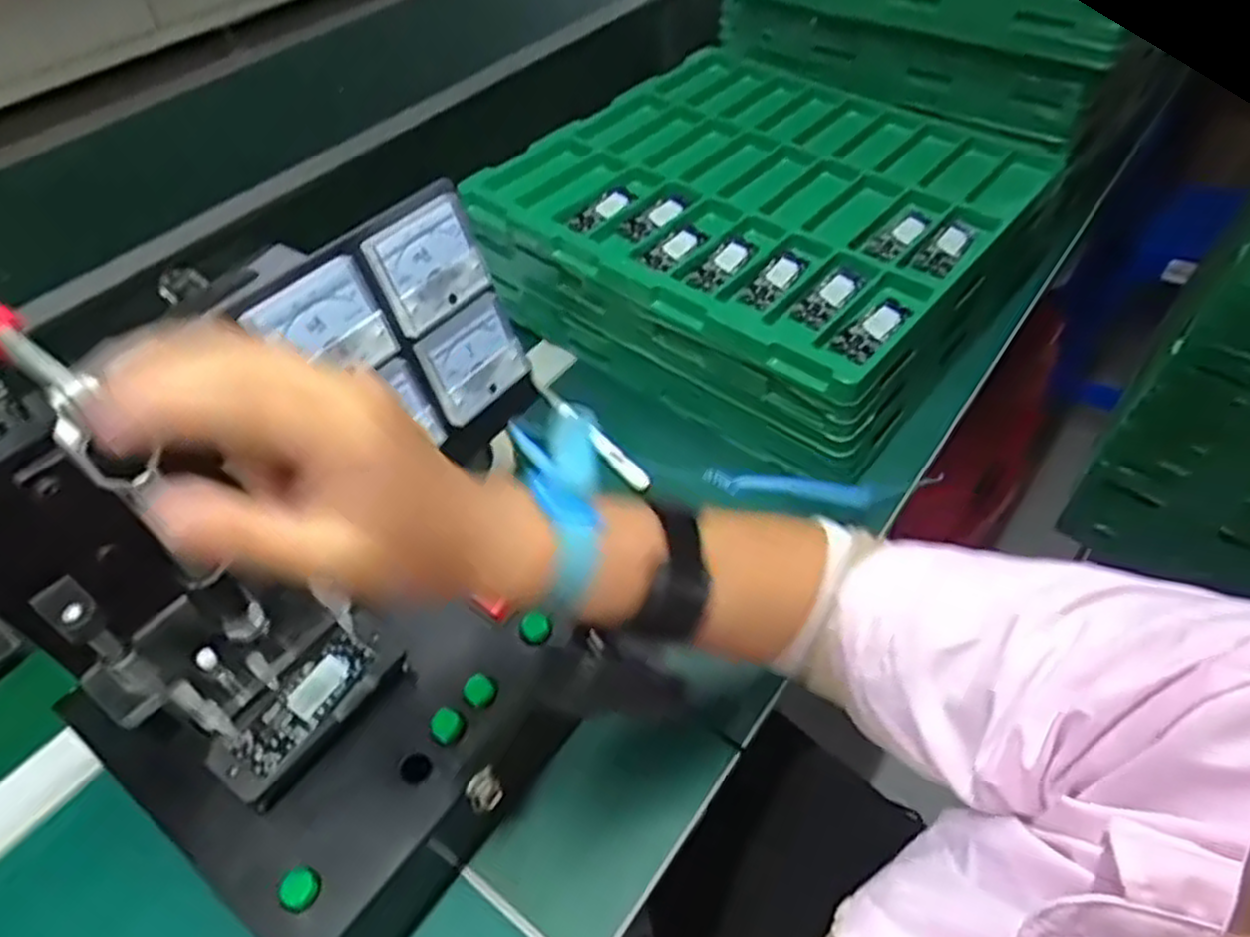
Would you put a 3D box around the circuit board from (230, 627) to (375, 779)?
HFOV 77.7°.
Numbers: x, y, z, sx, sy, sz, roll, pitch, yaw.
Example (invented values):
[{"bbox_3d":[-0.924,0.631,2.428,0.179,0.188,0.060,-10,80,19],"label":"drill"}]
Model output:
[{"bbox_3d":[-0.157,0.114,0.382,0.027,0.004,0.073,23,54,19],"label":"circuit board"}]

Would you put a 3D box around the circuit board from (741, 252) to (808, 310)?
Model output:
[{"bbox_3d":[0.116,-0.146,0.593,0.023,0.009,0.074,29,56,23],"label":"circuit board"}]

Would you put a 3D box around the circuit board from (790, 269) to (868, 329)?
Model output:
[{"bbox_3d":[0.153,-0.128,0.577,0.028,0.008,0.076,34,58,26],"label":"circuit board"}]

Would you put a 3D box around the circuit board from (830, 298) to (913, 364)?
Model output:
[{"bbox_3d":[0.176,-0.100,0.552,0.028,0.008,0.072,33,58,25],"label":"circuit board"}]

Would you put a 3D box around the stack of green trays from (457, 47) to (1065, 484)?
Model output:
[{"bbox_3d":[0.135,-0.240,0.721,0.416,0.102,0.438,32,57,25],"label":"stack of green trays"}]

